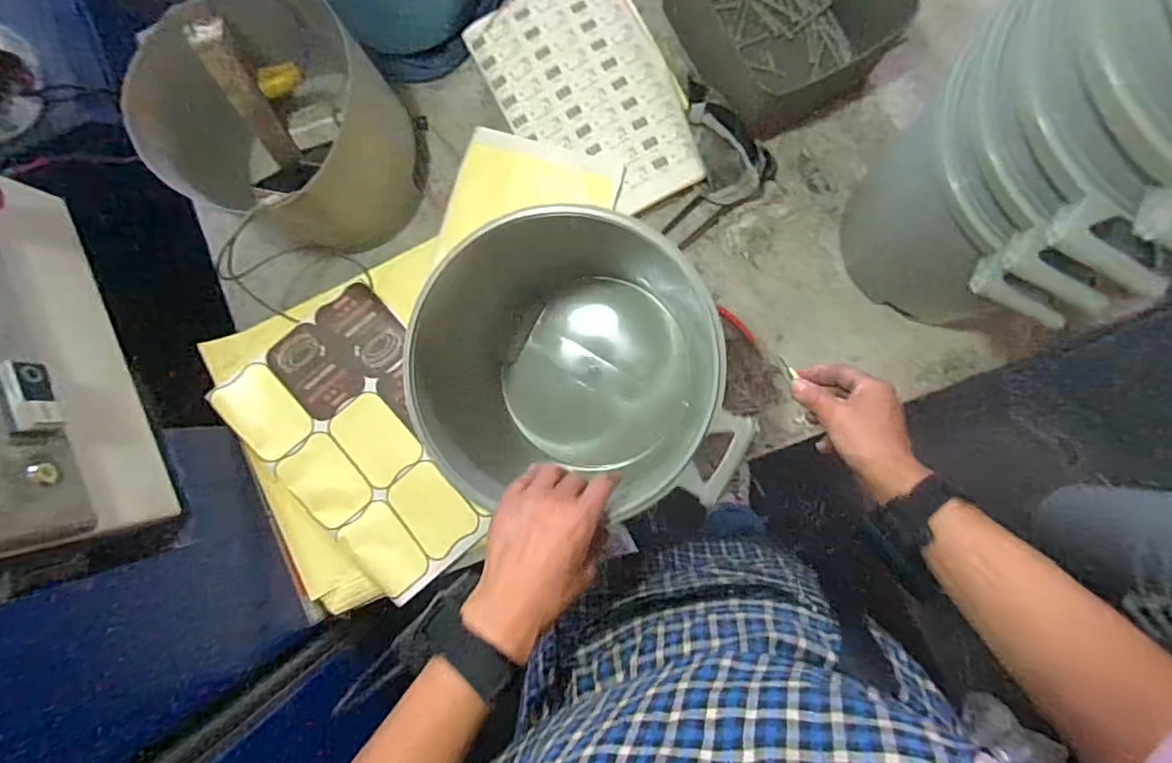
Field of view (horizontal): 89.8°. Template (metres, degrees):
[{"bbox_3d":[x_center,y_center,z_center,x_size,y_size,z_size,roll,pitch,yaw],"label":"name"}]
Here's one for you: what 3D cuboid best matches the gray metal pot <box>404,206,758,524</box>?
[{"bbox_3d":[0.007,-0.023,0.541,0.239,0.245,0.243,0,87,4],"label":"gray metal pot"}]

